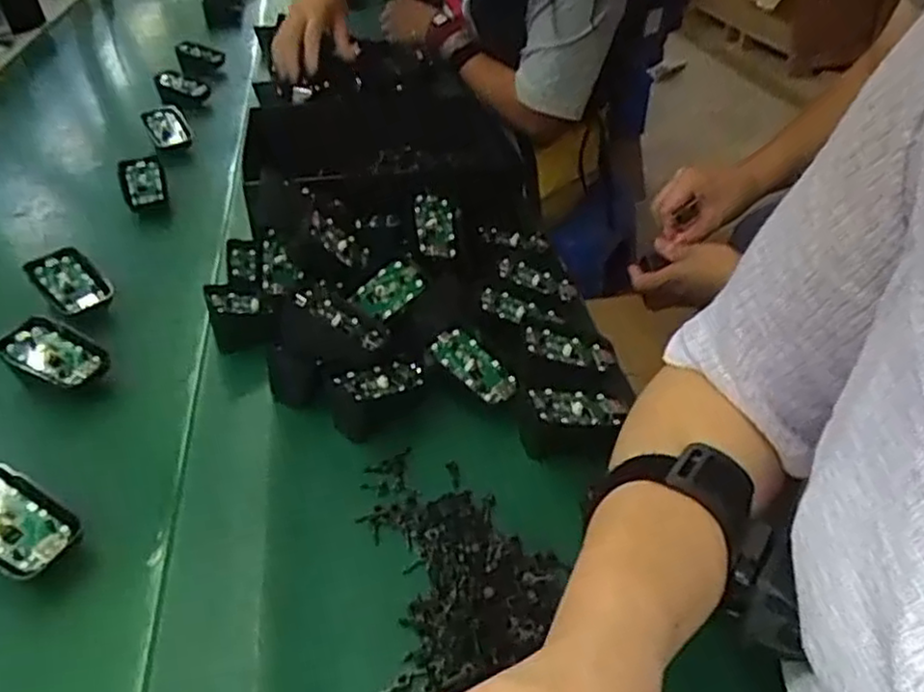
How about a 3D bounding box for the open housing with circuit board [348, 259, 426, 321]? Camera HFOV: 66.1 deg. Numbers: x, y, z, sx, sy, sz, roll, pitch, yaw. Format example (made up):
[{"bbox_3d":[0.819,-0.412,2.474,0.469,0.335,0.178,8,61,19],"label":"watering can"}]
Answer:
[{"bbox_3d":[-0.054,-0.041,0.523,0.054,0.013,0.034,-37,85,-20],"label":"open housing with circuit board"}]

